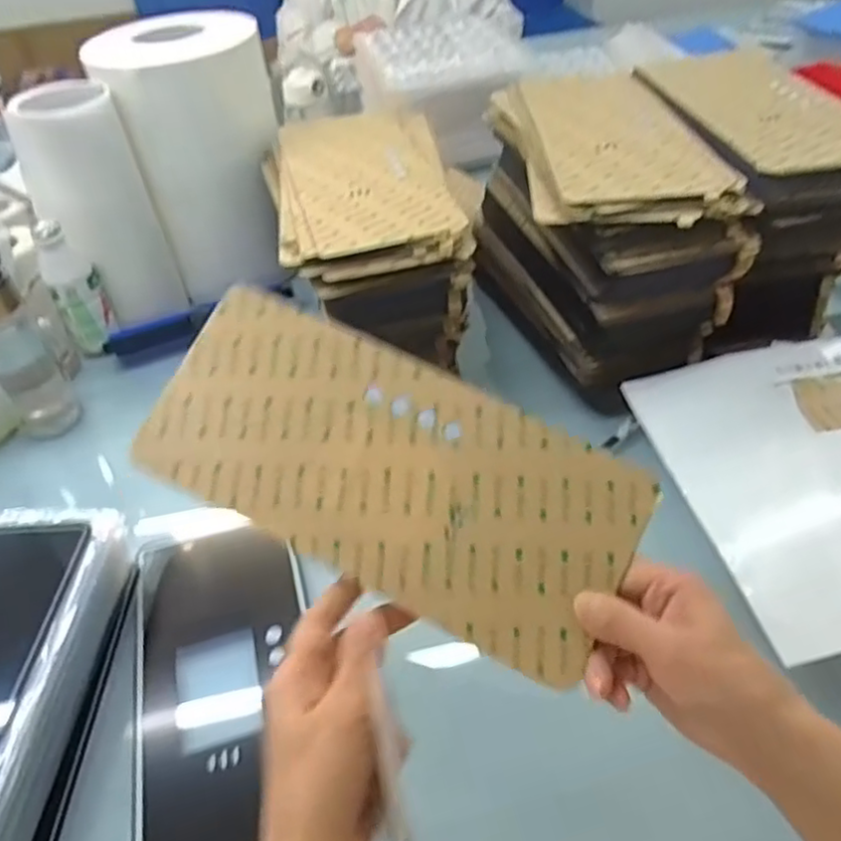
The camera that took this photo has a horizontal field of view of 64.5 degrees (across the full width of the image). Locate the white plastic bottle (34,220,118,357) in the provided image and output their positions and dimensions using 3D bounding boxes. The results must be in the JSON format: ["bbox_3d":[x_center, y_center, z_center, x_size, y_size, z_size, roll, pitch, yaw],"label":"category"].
[{"bbox_3d":[-0.380,-0.144,0.733,0.044,0.135,0.051,4,45,10],"label":"white plastic bottle"}]

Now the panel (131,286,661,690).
[{"bbox_3d":[-0.020,0.026,0.388,0.284,0.009,0.129,26,77,11],"label":"panel"}]

